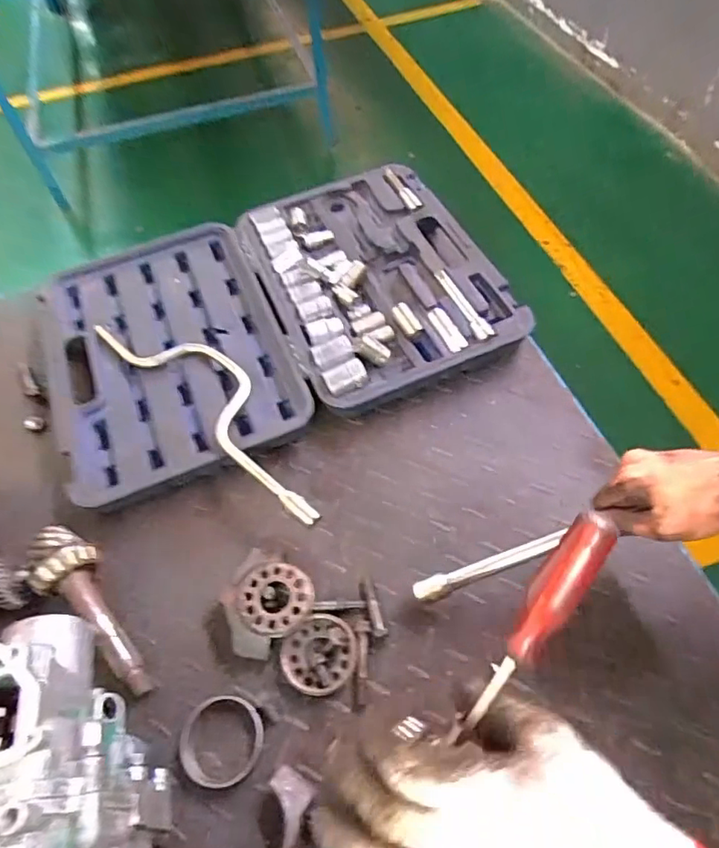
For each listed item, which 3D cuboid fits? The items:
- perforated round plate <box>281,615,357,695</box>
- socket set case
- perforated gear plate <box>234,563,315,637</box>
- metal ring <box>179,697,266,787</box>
[{"bbox_3d":[-0.038,0.211,0.500,0.064,0.014,0.067,-2,57,3],"label":"perforated round plate"},{"bbox_3d":[-0.113,-0.153,0.706,0.547,0.045,0.383,-21,58,-9],"label":"socket set case"},{"bbox_3d":[-0.080,0.166,0.517,0.070,0.023,0.065,-2,57,3],"label":"perforated gear plate"},{"bbox_3d":[-0.117,0.269,0.463,0.068,0.013,0.066,-2,57,3],"label":"metal ring"}]

